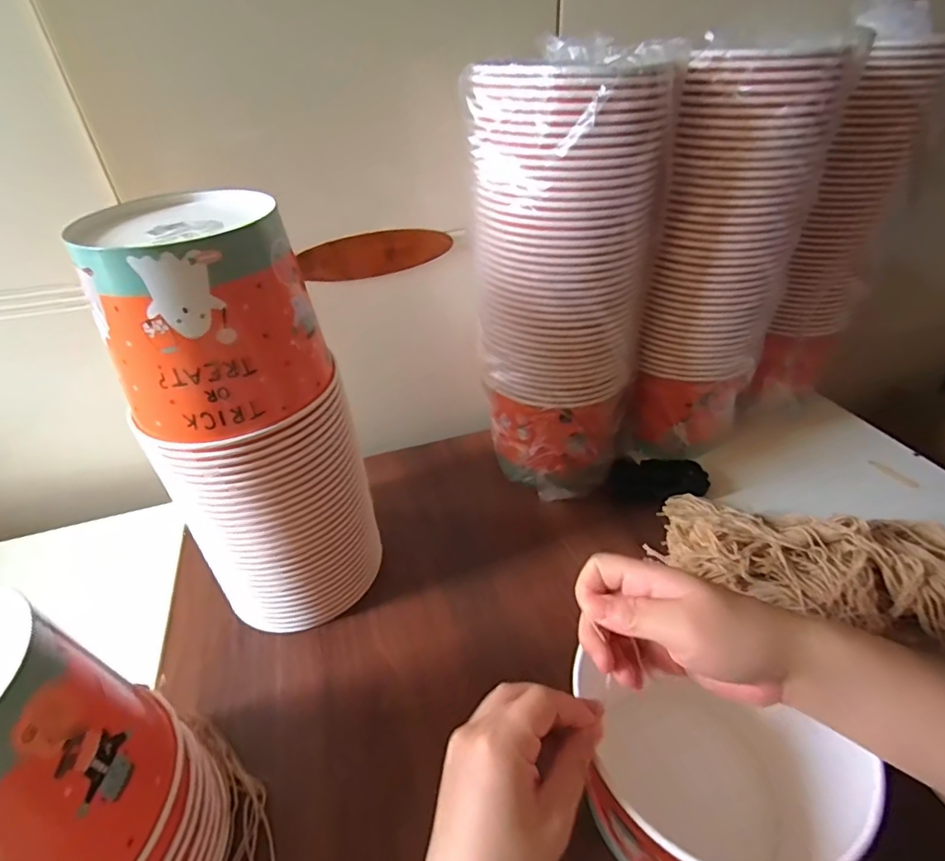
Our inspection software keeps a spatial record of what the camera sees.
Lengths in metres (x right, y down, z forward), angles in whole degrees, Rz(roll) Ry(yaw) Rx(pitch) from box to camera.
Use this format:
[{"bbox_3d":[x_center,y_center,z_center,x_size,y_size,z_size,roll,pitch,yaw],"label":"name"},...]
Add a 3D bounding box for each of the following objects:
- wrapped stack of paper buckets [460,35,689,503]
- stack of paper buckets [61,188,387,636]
[{"bbox_3d":[0.095,-0.124,0.542,0.149,0.435,0.139,22,44,30],"label":"wrapped stack of paper buckets"},{"bbox_3d":[-0.177,0.009,0.438,0.139,0.355,0.138,-6,37,-3],"label":"stack of paper buckets"}]

